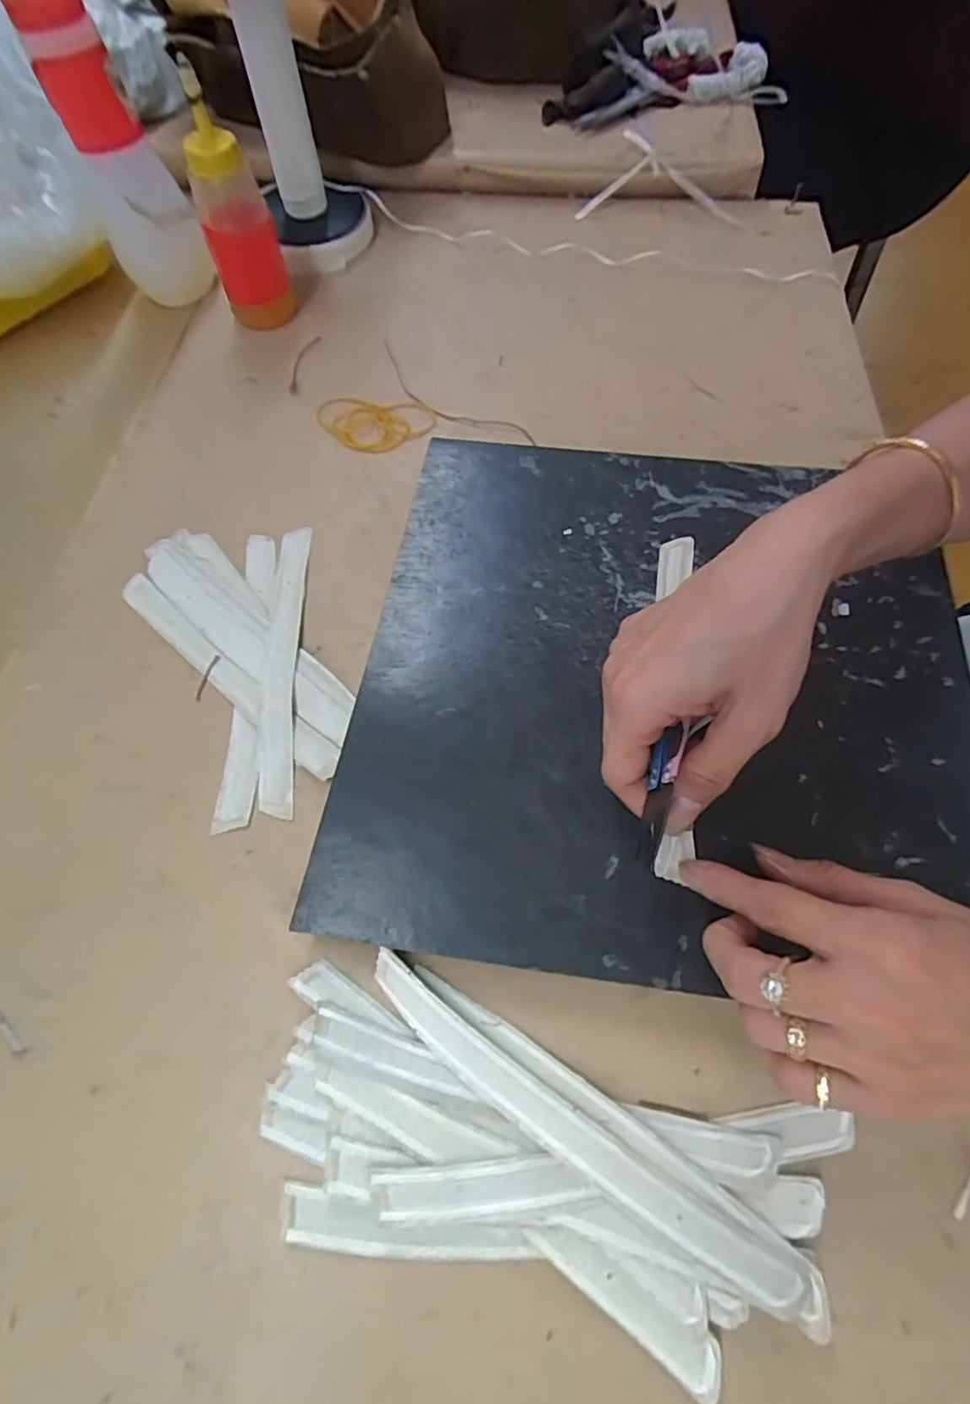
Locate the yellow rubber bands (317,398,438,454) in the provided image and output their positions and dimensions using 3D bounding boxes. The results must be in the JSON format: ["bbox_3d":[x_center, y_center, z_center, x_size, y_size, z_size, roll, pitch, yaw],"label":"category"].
[{"bbox_3d":[-0.081,-0.201,0.436,0.087,0.004,0.055,5,63,4],"label":"yellow rubber bands"}]

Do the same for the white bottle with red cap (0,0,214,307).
[{"bbox_3d":[-0.267,-0.403,0.444,0.066,0.190,0.052,-34,67,-15],"label":"white bottle with red cap"}]

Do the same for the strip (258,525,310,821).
[{"bbox_3d":[-0.114,-0.027,0.342,0.018,0.008,0.182,-4,63,-1],"label":"strip"}]

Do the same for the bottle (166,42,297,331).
[{"bbox_3d":[-0.180,-0.354,0.440,0.044,0.148,0.042,6,63,4],"label":"bottle"}]

